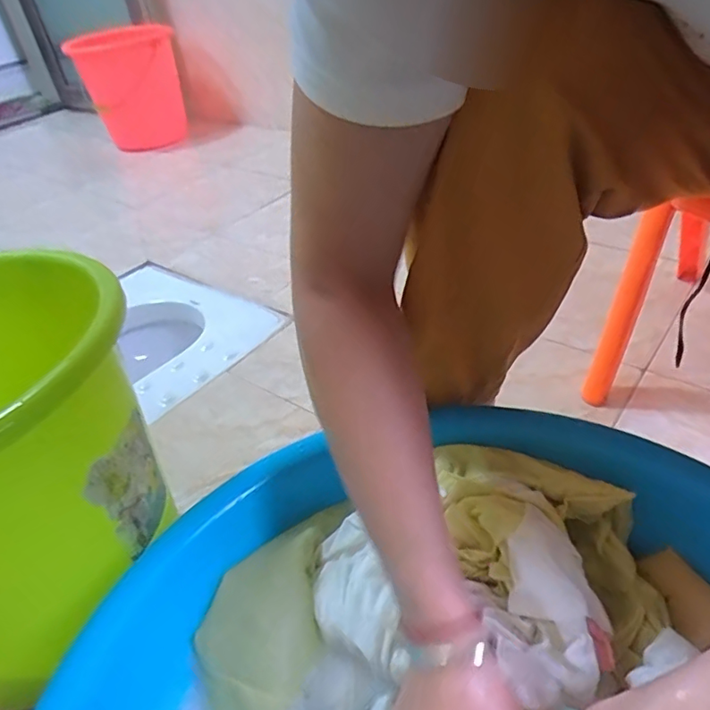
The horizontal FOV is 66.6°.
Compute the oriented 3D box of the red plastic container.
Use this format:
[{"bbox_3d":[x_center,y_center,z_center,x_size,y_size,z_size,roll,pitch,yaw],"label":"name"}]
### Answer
[{"bbox_3d":[-0.675,-0.815,1.663,0.288,0.307,0.345,-16,38,-11],"label":"red plastic container"}]

